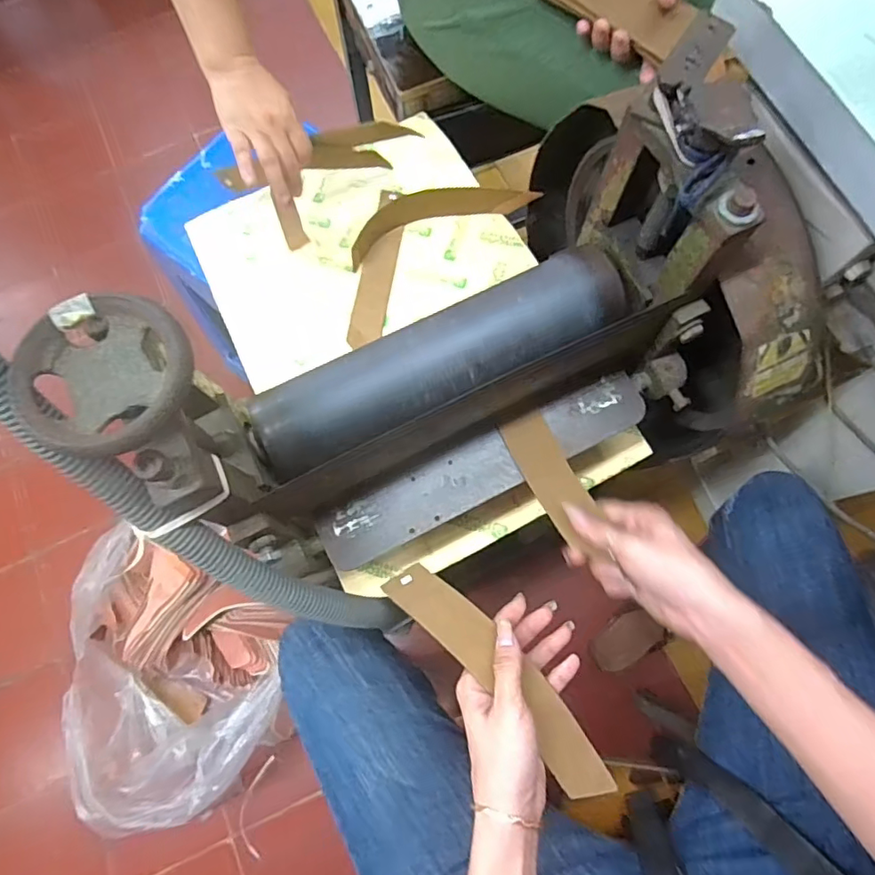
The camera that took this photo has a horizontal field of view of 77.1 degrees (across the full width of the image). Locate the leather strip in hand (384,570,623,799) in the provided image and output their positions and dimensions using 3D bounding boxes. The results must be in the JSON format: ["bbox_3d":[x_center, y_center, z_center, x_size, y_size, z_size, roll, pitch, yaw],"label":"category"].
[{"bbox_3d":[0.048,0.179,0.408,0.043,0.041,0.218,-43,78,-9],"label":"leather strip in hand"}]

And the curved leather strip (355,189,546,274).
[{"bbox_3d":[-0.001,-0.262,0.637,0.216,0.032,0.065,-18,75,-3],"label":"curved leather strip"}]

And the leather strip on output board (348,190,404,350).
[{"bbox_3d":[-0.067,-0.200,0.639,0.038,0.010,0.215,8,71,4],"label":"leather strip on output board"}]

